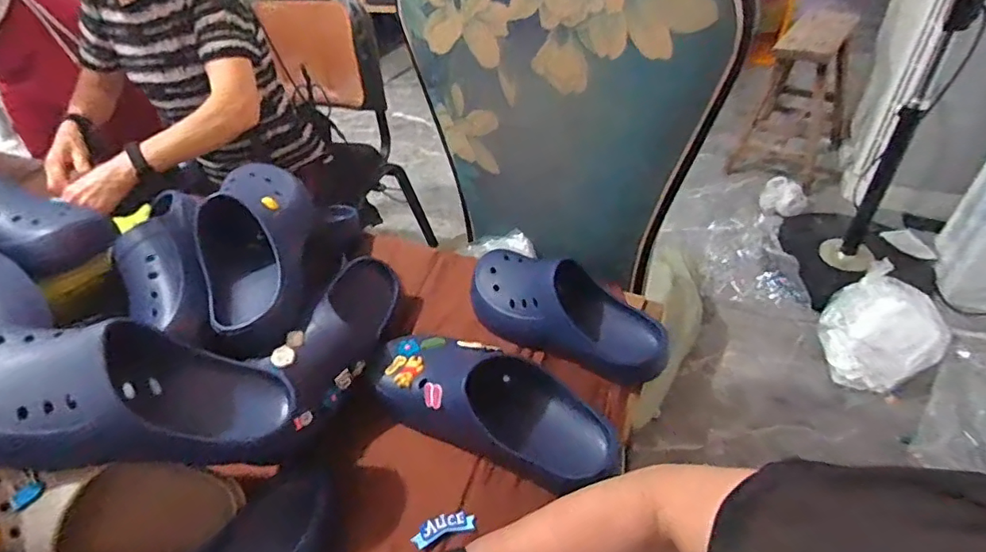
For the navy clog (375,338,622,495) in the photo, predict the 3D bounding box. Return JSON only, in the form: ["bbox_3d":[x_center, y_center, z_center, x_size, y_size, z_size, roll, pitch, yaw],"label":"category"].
[{"bbox_3d":[-0.002,0.141,0.611,0.297,0.082,0.117,17,51,22],"label":"navy clog"}]

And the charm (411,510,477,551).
[{"bbox_3d":[-0.050,0.258,0.547,0.062,0.005,0.024,-15,62,-16],"label":"charm"}]

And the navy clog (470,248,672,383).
[{"bbox_3d":[0.086,0.038,0.680,0.277,0.088,0.099,23,53,27],"label":"navy clog"}]

